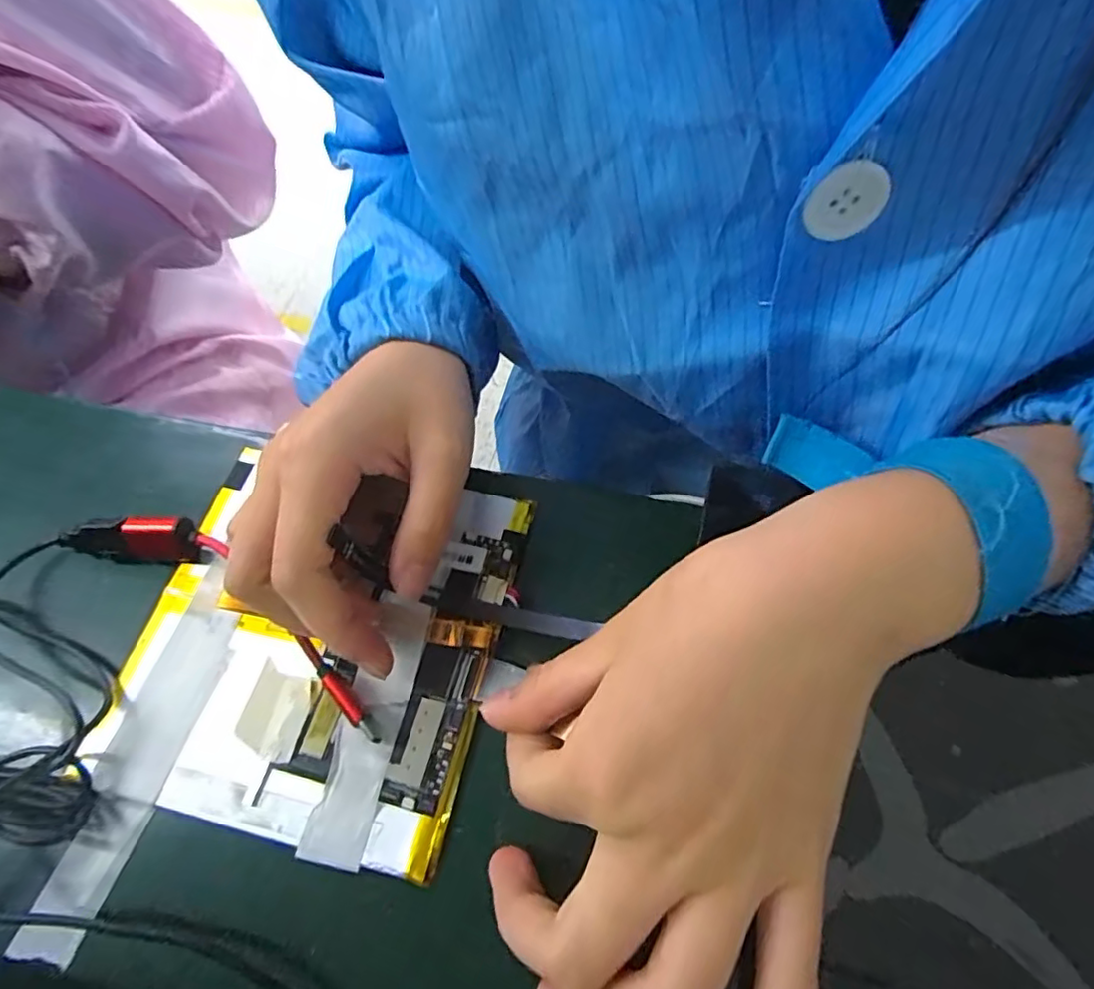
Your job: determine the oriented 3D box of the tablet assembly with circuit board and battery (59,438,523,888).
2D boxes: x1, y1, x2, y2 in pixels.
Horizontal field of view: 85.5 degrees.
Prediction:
[{"bbox_3d":[-0.080,0.048,0.208,0.123,0.007,0.125,11,63,7],"label":"tablet assembly with circuit board and battery"}]

